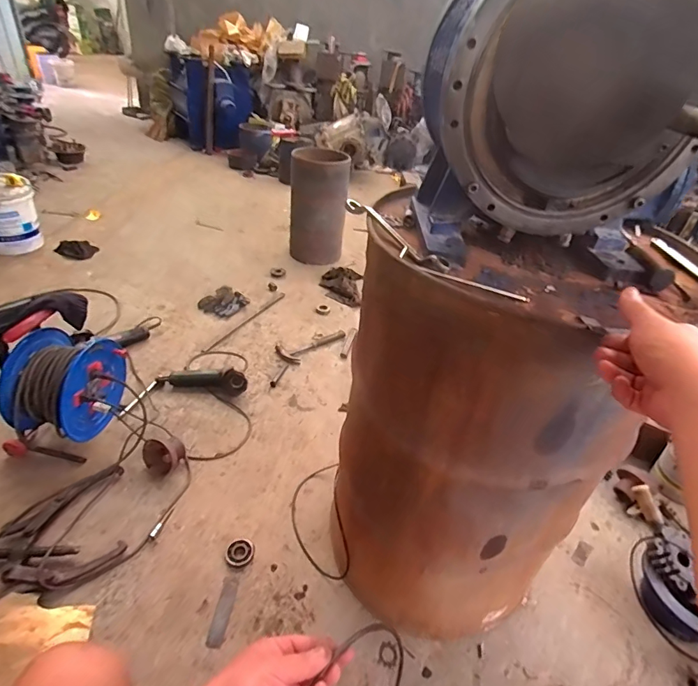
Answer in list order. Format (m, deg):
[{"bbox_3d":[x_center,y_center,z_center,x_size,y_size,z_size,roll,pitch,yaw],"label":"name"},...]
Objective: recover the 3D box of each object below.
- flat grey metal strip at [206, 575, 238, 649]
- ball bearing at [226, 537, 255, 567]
[{"bbox_3d":[-0.302,0.647,1.056,0.039,0.004,0.153,6,38,1],"label":"flat grey metal strip"},{"bbox_3d":[-0.286,0.553,1.153,0.070,0.018,0.070,4,38,-3],"label":"ball bearing"}]

